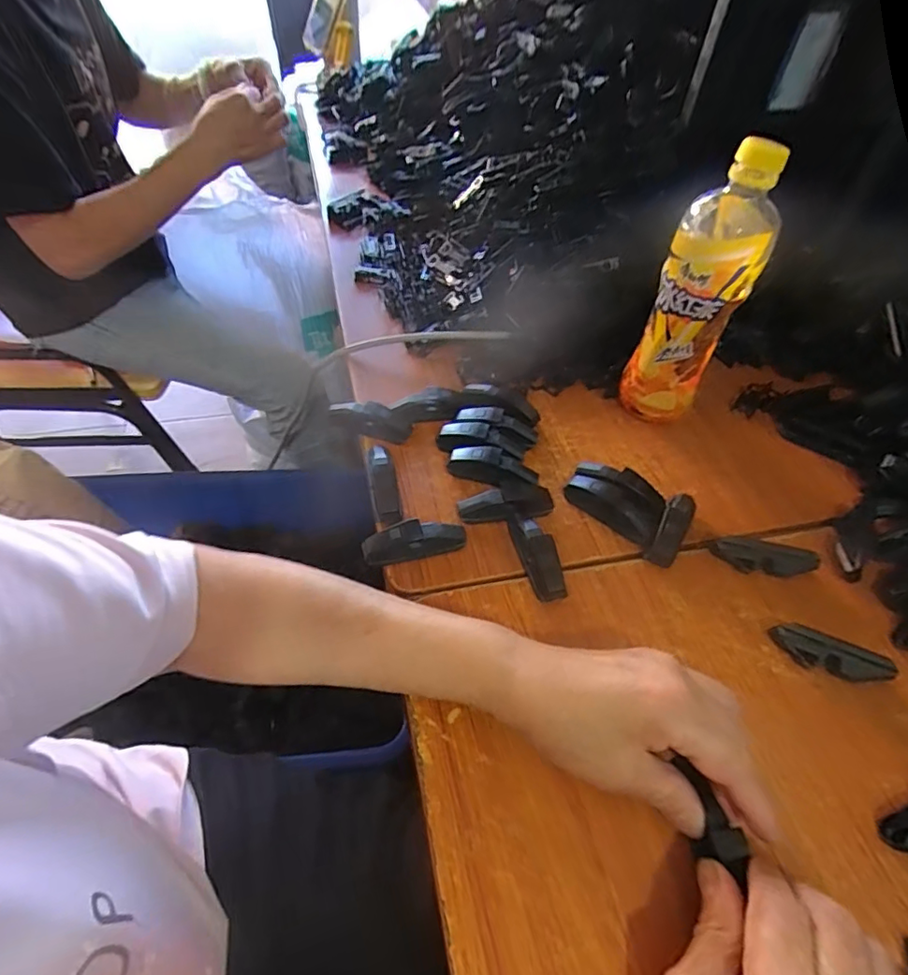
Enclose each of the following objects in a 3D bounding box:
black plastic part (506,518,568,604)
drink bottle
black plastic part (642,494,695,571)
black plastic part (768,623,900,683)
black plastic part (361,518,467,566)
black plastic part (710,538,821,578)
[{"bbox_3d":[0.059,0.051,0.391,0.021,0.026,0.062,-10,53,-13],"label":"black plastic part"},{"bbox_3d":[0.193,-0.150,0.443,0.064,0.209,0.073,21,53,12],"label":"drink bottle"},{"bbox_3d":[0.164,0.029,0.412,0.023,0.025,0.065,29,55,17],"label":"black plastic part"},{"bbox_3d":[0.245,0.109,0.359,0.068,0.019,0.019,17,52,8],"label":"black plastic part"},{"bbox_3d":[-0.028,0.040,0.397,0.073,0.029,0.020,-10,53,-13],"label":"black plastic part"},{"bbox_3d":[0.227,0.052,0.406,0.077,0.019,0.019,5,51,-2],"label":"black plastic part"}]

